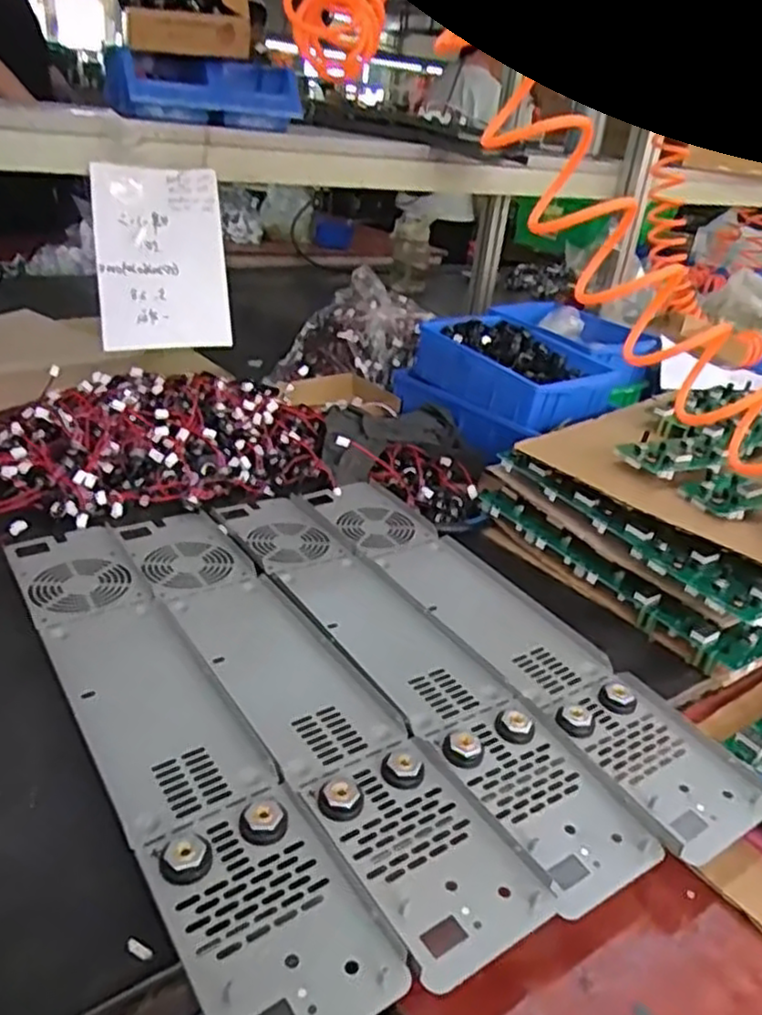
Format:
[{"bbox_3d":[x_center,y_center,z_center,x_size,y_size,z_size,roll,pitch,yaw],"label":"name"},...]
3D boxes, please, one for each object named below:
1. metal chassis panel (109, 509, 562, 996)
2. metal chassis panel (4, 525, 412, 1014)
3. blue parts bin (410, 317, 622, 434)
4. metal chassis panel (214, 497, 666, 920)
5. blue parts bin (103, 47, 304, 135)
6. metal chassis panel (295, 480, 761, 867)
[{"bbox_3d":[-0.083,0.124,0.602,0.105,0.013,0.552,-15,35,-31],"label":"metal chassis panel"},{"bbox_3d":[-0.172,0.145,0.547,0.100,0.013,0.539,-15,36,-32],"label":"metal chassis panel"},{"bbox_3d":[0.191,-0.197,1.034,0.189,0.075,0.252,-17,37,-34],"label":"blue parts bin"},{"bbox_3d":[0.005,0.110,0.650,0.108,0.015,0.539,-15,36,-32],"label":"metal chassis panel"},{"bbox_3d":[-0.208,-0.498,0.881,0.224,0.070,0.083,-17,37,-34],"label":"blue parts bin"},{"bbox_3d":[0.101,0.099,0.697,0.107,0.012,0.543,-14,35,-30],"label":"metal chassis panel"}]

